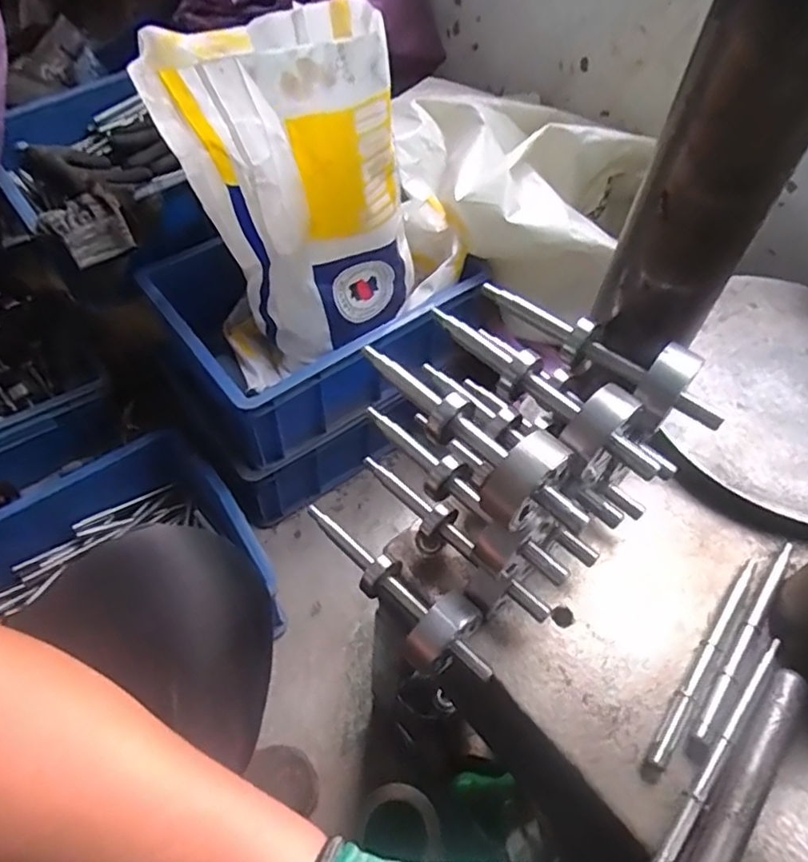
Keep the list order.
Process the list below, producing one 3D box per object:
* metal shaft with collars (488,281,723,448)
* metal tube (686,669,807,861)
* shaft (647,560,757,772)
[{"bbox_3d":[0.116,-0.051,0.377,0.040,0.037,0.158,-33,62,-23],"label":"metal shaft with collars"},{"bbox_3d":[0.196,0.197,0.358,0.021,0.015,0.137,35,60,20],"label":"metal tube"},{"bbox_3d":[0.195,0.145,0.407,0.010,0.012,0.161,33,59,19],"label":"shaft"}]

